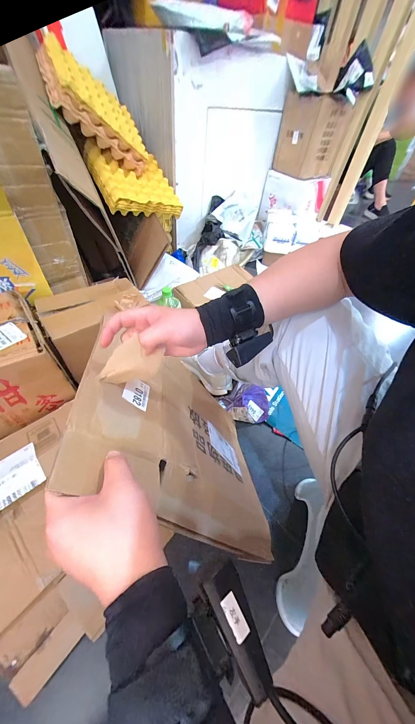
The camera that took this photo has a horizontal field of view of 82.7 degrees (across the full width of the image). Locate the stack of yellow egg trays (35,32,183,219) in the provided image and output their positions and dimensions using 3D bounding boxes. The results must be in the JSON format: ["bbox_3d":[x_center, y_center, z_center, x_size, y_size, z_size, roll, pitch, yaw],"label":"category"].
[{"bbox_3d":[-0.398,-0.840,0.921,0.250,0.626,0.363,-10,33,39],"label":"stack of yellow egg trays"}]

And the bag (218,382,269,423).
[{"bbox_3d":[0.120,0.131,0.766,0.165,0.069,0.101,20,49,10],"label":"bag"}]

